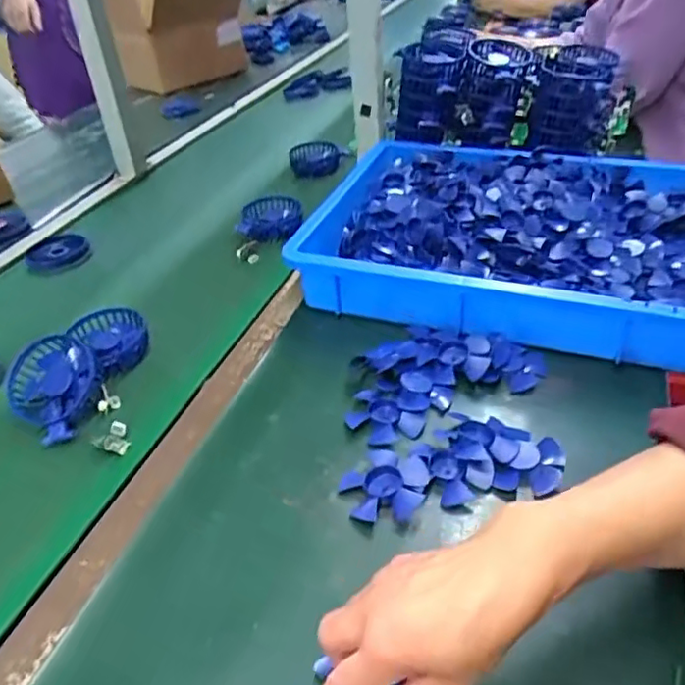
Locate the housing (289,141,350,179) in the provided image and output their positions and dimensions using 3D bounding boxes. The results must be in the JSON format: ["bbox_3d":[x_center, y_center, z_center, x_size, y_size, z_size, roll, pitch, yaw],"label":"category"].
[{"bbox_3d":[-0.044,-0.332,1.088,0.103,0.049,0.048,-5,38,0],"label":"housing"}]

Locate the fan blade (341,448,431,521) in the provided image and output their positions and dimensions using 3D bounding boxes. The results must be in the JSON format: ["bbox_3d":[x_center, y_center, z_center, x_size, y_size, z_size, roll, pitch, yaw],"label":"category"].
[{"bbox_3d":[0.034,0.116,0.490,0.067,0.013,0.071,-3,38,3],"label":"fan blade"}]

